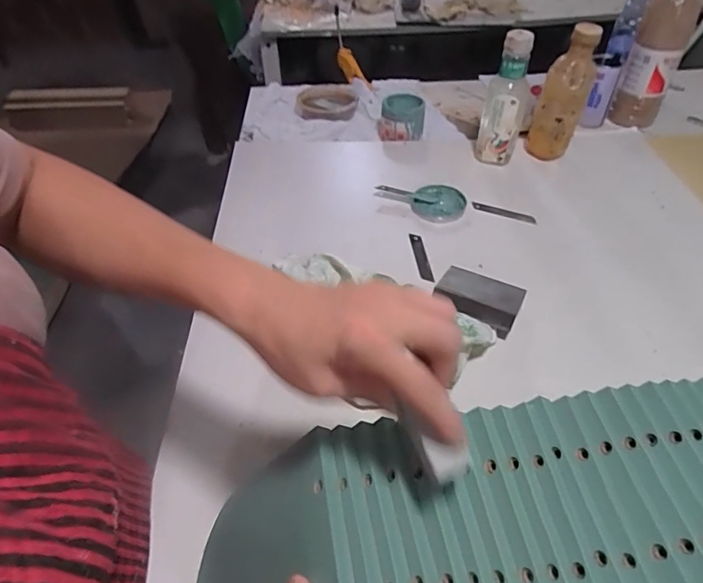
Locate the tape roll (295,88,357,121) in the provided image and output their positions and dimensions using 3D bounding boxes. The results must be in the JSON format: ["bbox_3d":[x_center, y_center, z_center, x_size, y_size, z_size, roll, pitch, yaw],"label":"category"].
[{"bbox_3d":[-0.048,-0.397,1.000,0.123,0.031,0.133,-1,45,1],"label":"tape roll"}]

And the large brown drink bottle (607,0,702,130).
[{"bbox_3d":[0.551,-0.445,0.856,0.087,0.275,0.082,20,49,21],"label":"large brown drink bottle"}]

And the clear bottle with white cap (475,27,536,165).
[{"bbox_3d":[0.245,-0.294,0.771,0.066,0.217,0.049,10,46,12],"label":"clear bottle with white cap"}]

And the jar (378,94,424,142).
[{"bbox_3d":[0.094,-0.323,0.896,0.084,0.060,0.087,3,45,5],"label":"jar"}]

